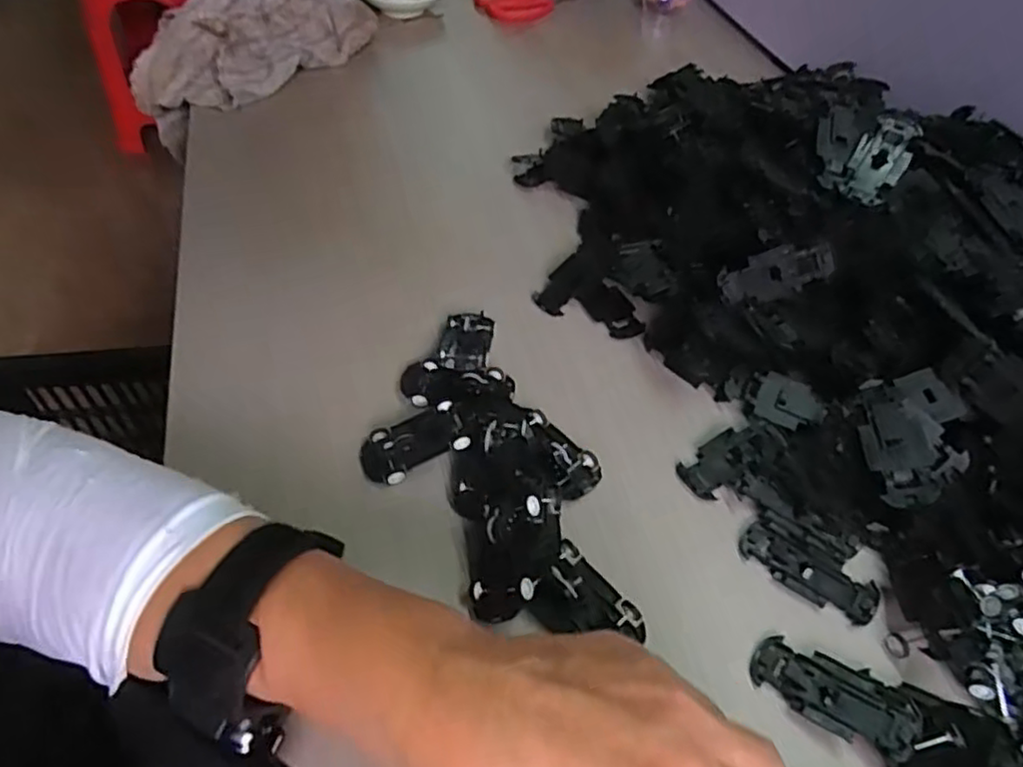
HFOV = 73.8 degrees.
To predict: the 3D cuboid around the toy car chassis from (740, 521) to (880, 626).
[{"bbox_3d":[0.144,0.090,0.331,0.065,0.004,0.027,32,54,23],"label":"toy car chassis"}]

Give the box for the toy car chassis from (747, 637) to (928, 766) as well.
[{"bbox_3d":[0.137,0.133,0.291,0.064,0.011,0.032,20,50,14],"label":"toy car chassis"}]

